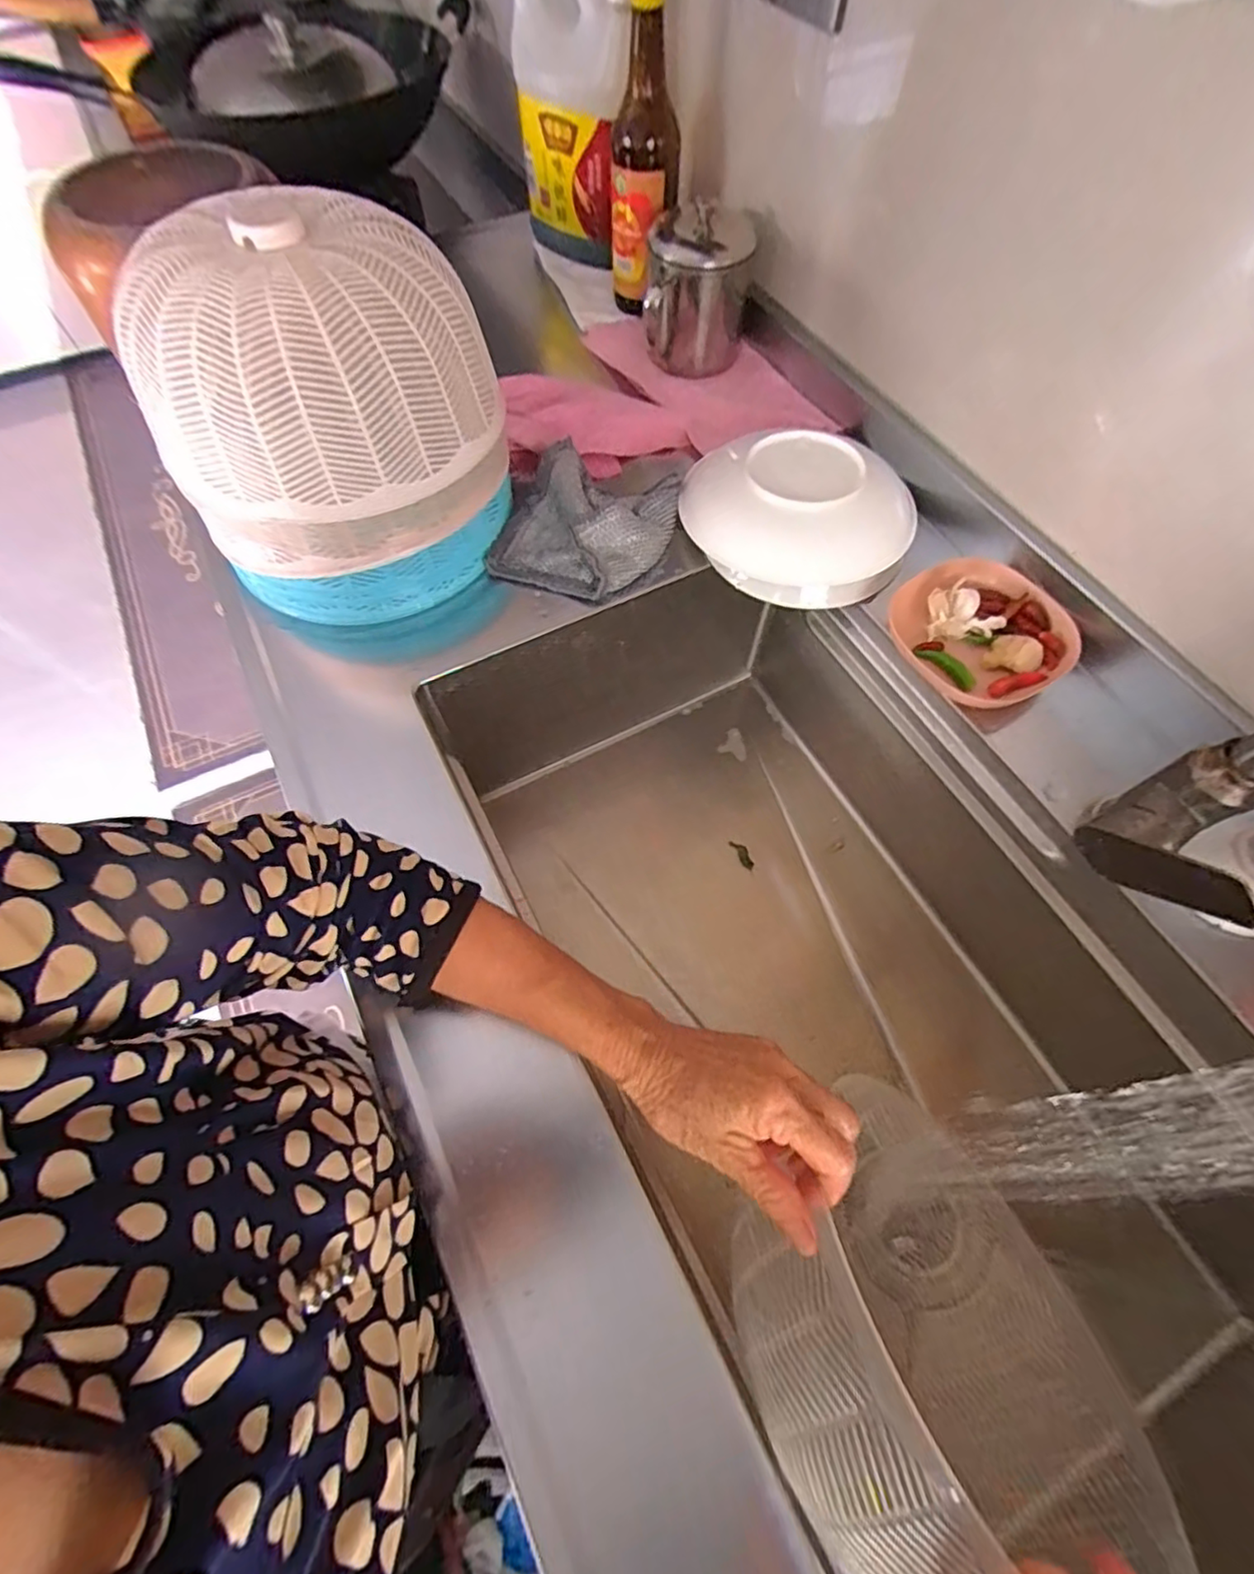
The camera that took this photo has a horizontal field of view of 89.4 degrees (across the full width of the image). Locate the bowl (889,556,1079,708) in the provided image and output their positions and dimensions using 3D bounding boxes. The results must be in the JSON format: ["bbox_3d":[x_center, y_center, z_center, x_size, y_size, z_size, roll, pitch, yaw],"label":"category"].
[{"bbox_3d":[0.278,-0.123,0.500,0.115,0.036,0.125,0,64,0],"label":"bowl"}]

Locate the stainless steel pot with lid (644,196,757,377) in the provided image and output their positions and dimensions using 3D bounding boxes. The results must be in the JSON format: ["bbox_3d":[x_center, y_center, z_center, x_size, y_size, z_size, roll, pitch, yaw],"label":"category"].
[{"bbox_3d":[0.070,-0.493,0.627,0.098,0.110,0.111,5,64,2],"label":"stainless steel pot with lid"}]

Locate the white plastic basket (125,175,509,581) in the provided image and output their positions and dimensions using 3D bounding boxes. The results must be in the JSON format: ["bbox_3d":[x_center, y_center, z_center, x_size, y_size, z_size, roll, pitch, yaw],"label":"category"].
[{"bbox_3d":[-0.196,-0.270,0.436,0.188,0.152,0.190,15,64,7],"label":"white plastic basket"}]

